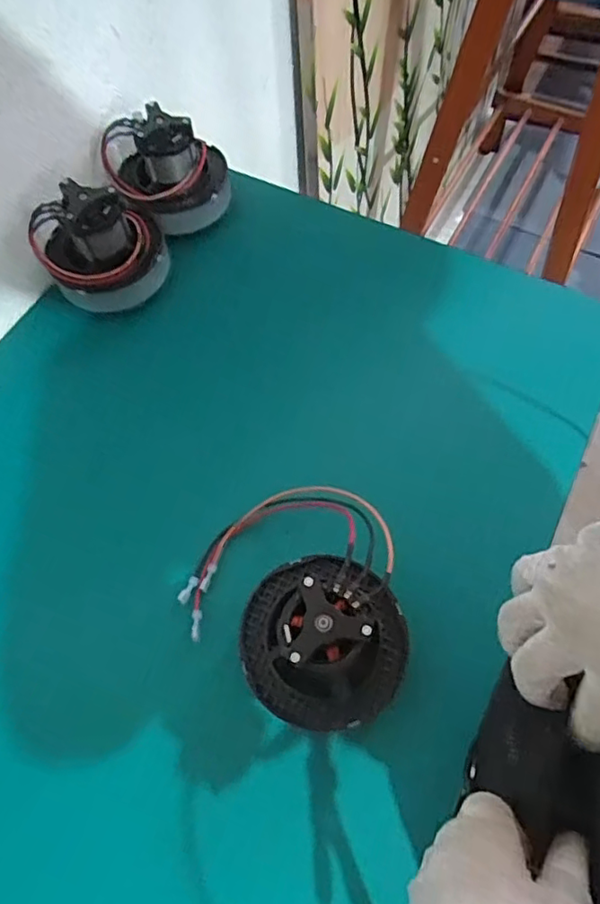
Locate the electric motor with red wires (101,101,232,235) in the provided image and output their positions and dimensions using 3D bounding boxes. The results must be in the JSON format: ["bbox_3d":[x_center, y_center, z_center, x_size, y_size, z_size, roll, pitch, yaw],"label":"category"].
[{"bbox_3d":[-0.150,-0.324,0.654,0.137,0.098,0.124,-10,63,-3],"label":"electric motor with red wires"}]

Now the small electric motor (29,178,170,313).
[{"bbox_3d":[-0.211,-0.226,0.608,0.128,0.100,0.115,-19,64,-8],"label":"small electric motor"}]

